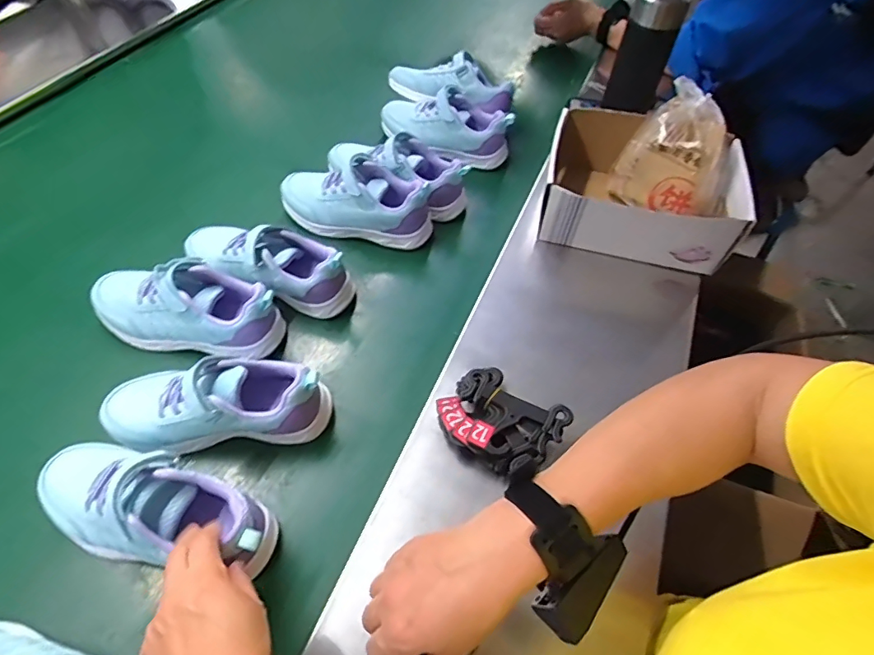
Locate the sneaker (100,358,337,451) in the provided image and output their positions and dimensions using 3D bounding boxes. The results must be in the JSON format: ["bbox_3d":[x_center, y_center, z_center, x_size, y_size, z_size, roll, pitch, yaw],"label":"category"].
[{"bbox_3d":[-0.209,0.070,0.458,0.201,0.080,0.071,-1,54,-3],"label":"sneaker"}]

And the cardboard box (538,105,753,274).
[{"bbox_3d":[0.261,-0.175,0.643,0.227,0.107,0.198,14,55,8],"label":"cardboard box"}]

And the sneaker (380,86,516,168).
[{"bbox_3d":[0.012,-0.317,0.759,0.207,0.070,0.086,22,56,14],"label":"sneaker"}]

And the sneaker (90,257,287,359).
[{"bbox_3d":[-0.270,-0.024,0.523,0.203,0.073,0.077,8,54,3],"label":"sneaker"}]

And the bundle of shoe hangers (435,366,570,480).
[{"bbox_3d":[0.058,0.087,0.462,0.105,0.028,0.089,36,60,22],"label":"bundle of shoe hangers"}]

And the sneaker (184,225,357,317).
[{"bbox_3d":[-0.200,-0.067,0.561,0.195,0.075,0.088,14,55,8],"label":"sneaker"}]

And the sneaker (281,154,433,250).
[{"bbox_3d":[-0.107,-0.168,0.641,0.200,0.076,0.079,9,54,4],"label":"sneaker"}]

